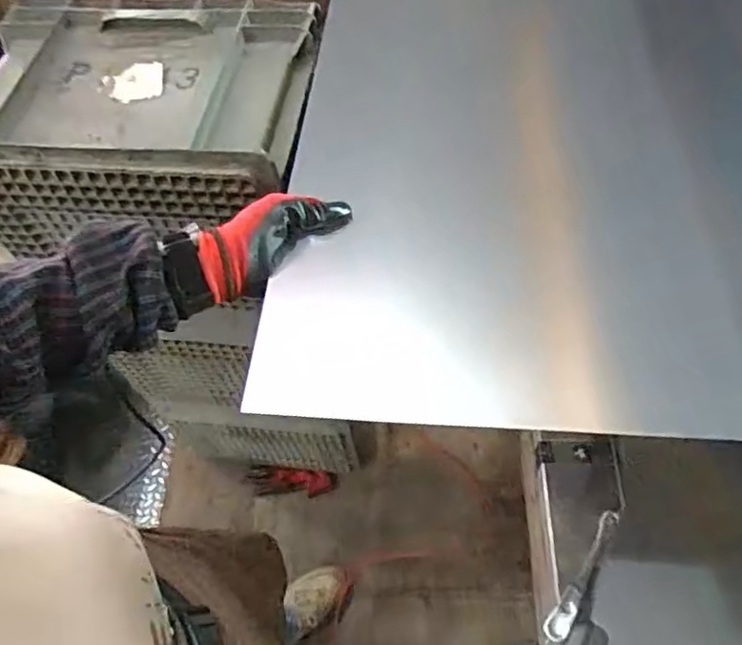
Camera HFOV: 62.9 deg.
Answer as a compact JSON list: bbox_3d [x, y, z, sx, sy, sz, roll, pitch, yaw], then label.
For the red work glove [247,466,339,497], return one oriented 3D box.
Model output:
[{"bbox_3d":[-0.180,0.370,1.399,0.204,0.044,0.066,4,59,7],"label":"red work glove"}]

